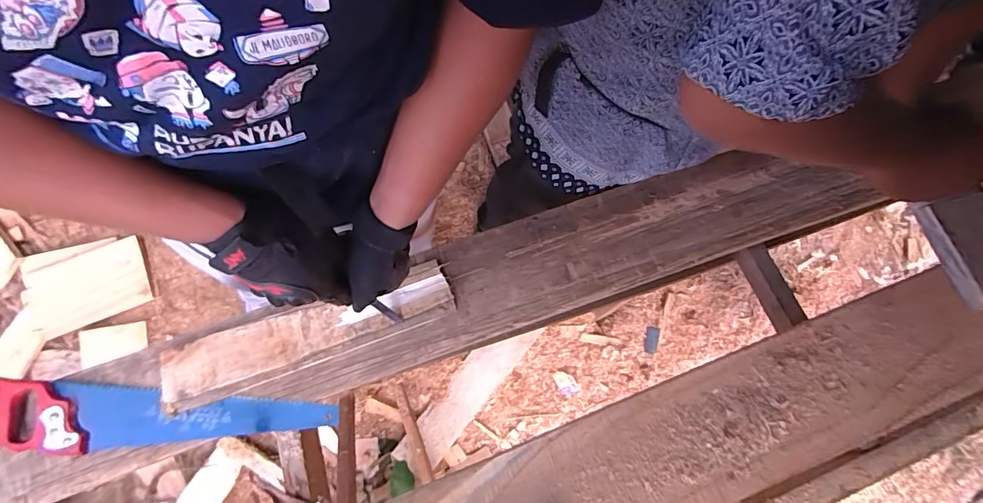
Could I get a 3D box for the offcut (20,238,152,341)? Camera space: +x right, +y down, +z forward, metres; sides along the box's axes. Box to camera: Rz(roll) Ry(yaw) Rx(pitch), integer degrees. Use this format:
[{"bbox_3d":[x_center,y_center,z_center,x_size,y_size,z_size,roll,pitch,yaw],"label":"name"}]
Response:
[{"bbox_3d":[-1.187,0.106,1.313,0.357,0.029,0.206,-21,77,-7],"label":"offcut"}]

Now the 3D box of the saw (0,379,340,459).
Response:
[{"bbox_3d":[-0.447,0.237,0.615,0.455,0.029,0.086,5,75,0],"label":"saw"}]

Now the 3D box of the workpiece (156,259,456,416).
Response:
[{"bbox_3d":[-0.256,0.116,0.633,0.403,0.017,0.089,-18,76,-5],"label":"workpiece"}]

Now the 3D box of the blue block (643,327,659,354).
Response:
[{"bbox_3d":[0.478,0.266,1.341,0.039,0.013,0.084,3,103,-1],"label":"blue block"}]

